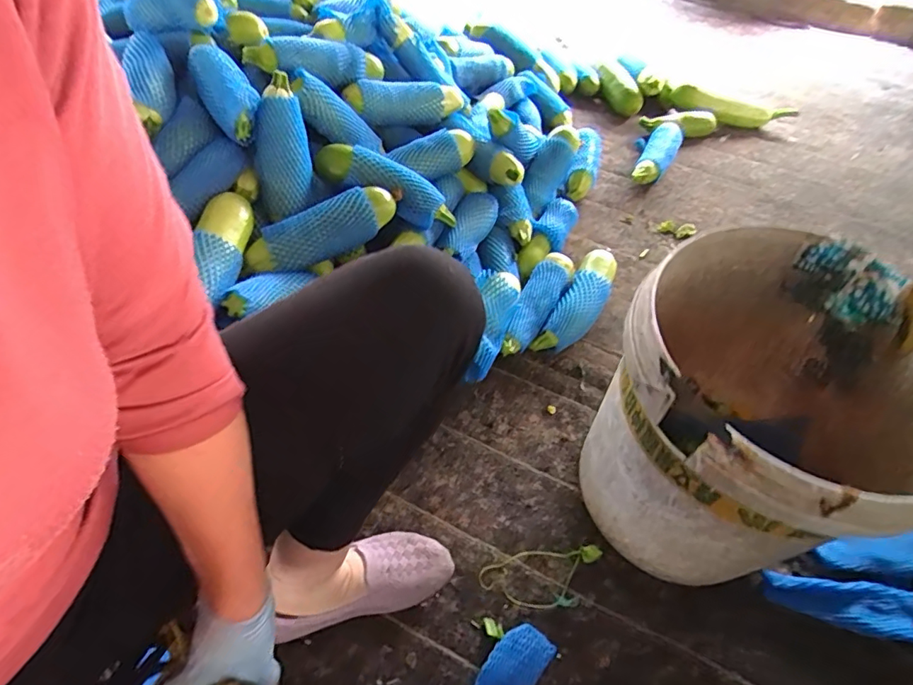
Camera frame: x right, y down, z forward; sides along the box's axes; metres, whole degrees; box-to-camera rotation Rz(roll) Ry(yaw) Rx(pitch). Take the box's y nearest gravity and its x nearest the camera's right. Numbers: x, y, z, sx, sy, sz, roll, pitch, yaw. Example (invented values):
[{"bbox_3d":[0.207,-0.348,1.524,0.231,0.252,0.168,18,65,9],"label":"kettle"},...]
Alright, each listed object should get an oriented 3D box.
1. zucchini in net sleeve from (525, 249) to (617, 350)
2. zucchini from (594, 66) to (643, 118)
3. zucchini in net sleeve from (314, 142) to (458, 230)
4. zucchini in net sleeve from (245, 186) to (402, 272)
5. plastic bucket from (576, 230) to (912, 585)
[{"bbox_3d":[0.223,-0.070,0.915,0.074,0.069,0.256,27,55,15],"label":"zucchini in net sleeve"},{"bbox_3d":[0.437,-0.680,1.384,0.053,0.073,0.177,-17,57,-17],"label":"zucchini"},{"bbox_3d":[-0.111,-0.254,0.835,0.239,0.053,0.073,25,53,-5],"label":"zucchini in net sleeve"},{"bbox_3d":[-0.199,-0.172,0.779,0.243,0.068,0.063,-27,60,-23],"label":"zucchini in net sleeve"},{"bbox_3d":[0.314,0.090,0.587,0.298,0.327,0.286,3,53,-3],"label":"plastic bucket"}]

